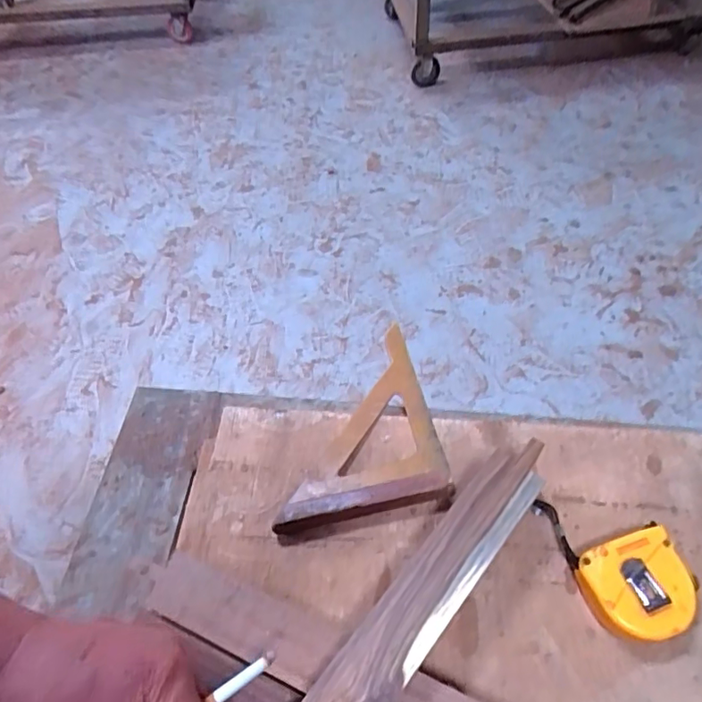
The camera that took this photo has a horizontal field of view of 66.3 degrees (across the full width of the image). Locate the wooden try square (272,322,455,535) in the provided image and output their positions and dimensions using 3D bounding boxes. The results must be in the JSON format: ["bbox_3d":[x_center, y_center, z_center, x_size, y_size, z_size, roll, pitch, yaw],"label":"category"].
[{"bbox_3d":[0.001,0.057,0.469,0.136,0.024,0.171,-9,54,-2],"label":"wooden try square"}]

